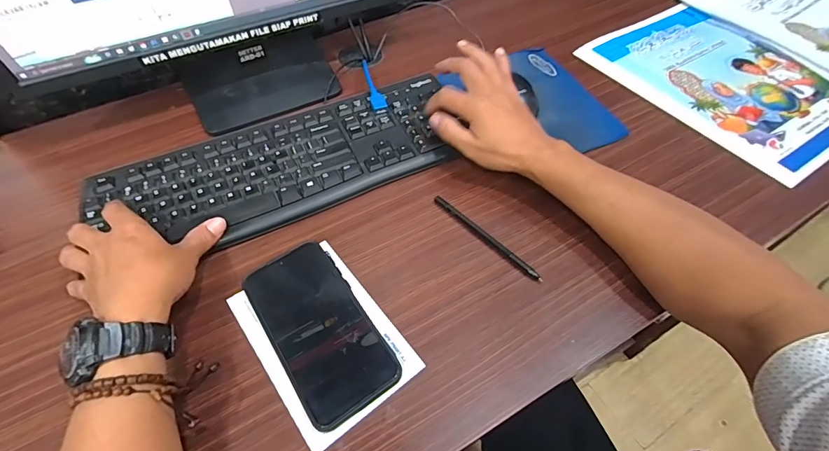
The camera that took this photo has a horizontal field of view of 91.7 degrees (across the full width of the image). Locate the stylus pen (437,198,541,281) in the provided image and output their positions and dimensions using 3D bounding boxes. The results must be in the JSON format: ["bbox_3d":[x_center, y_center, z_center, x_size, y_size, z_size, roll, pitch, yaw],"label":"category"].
[{"bbox_3d":[0.072,0.011,0.410,0.007,0.007,0.139,-39,64,-23],"label":"stylus pen"}]

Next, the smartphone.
[{"bbox_3d":[-0.084,0.088,0.354,0.080,0.014,0.160,-31,61,-19],"label":"smartphone"}]

